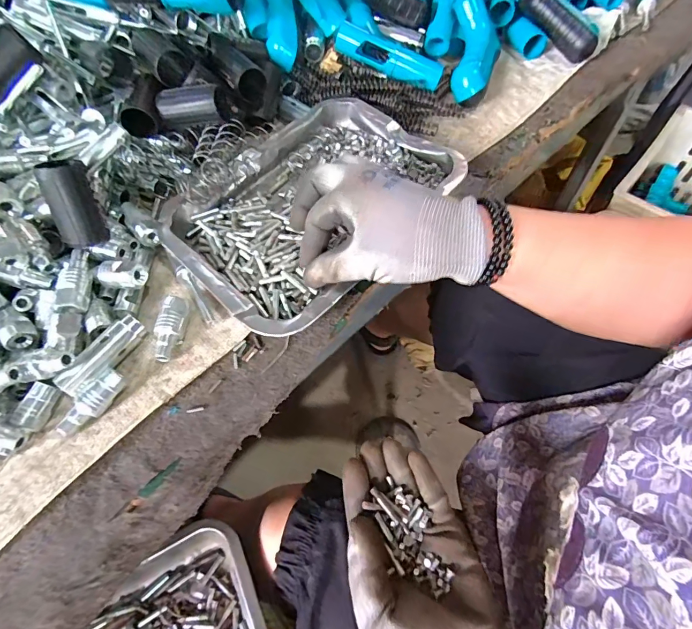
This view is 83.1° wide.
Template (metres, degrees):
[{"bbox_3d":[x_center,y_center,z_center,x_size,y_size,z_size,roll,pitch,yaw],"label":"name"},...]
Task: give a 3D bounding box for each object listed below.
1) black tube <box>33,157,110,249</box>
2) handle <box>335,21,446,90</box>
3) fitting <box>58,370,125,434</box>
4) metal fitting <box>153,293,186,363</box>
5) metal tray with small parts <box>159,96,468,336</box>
[{"bbox_3d":[-0.213,-0.086,0.307,0.028,0.064,0.024,-5,27,0],"label":"black tube"},{"bbox_3d":[0.048,-0.284,0.434,0.121,0.029,0.023,21,62,-5],"label":"handle"},{"bbox_3d":[-0.185,0.065,0.285,0.018,0.014,0.052,31,66,19],"label":"fitting"},{"bbox_3d":[-0.141,0.011,0.312,0.017,0.018,0.051,0,60,3],"label":"metal fitting"},{"bbox_3d":[-0.035,-0.110,0.367,0.195,0.033,0.249,37,68,22],"label":"metal tray with small parts"}]

